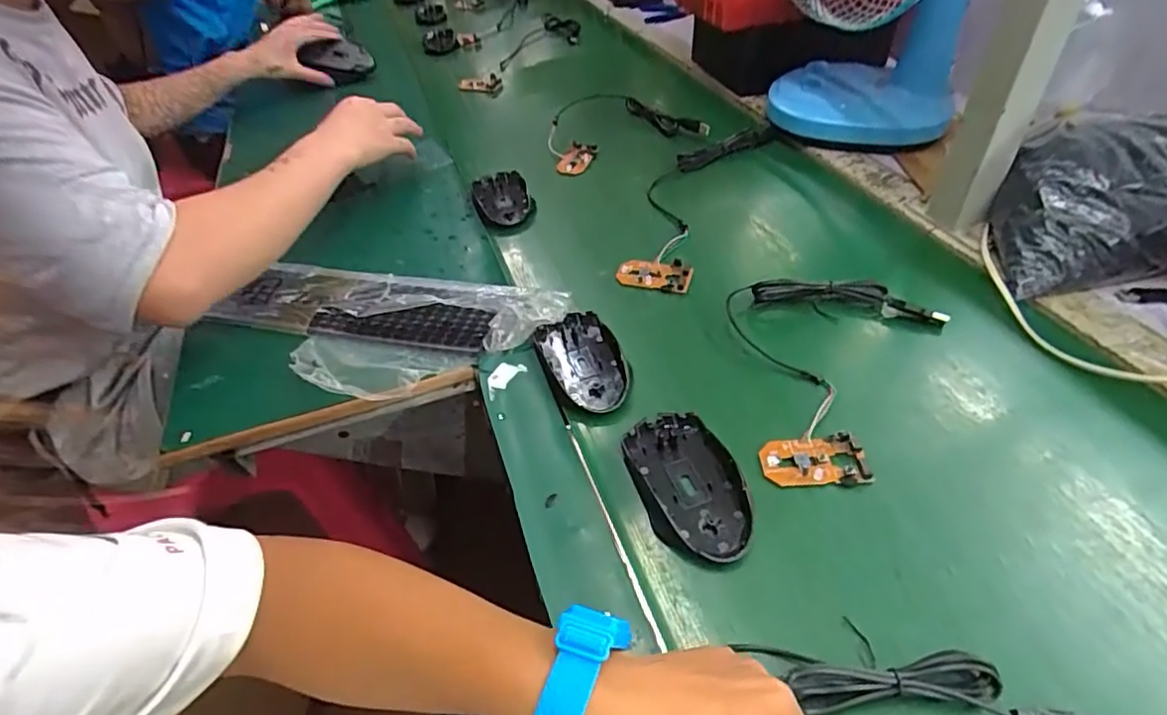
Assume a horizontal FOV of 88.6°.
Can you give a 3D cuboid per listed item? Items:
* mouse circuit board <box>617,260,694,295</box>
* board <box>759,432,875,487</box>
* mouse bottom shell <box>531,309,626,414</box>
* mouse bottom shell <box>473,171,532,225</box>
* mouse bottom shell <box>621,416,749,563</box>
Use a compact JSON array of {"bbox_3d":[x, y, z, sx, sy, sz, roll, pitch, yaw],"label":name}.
[{"bbox_3d":[0.066,-0.078,0.556,0.066,0.006,0.032,12,66,14],"label":"mouse circuit board"},{"bbox_3d":[0.153,0.069,0.398,0.065,0.014,0.036,-3,46,2],"label":"board"},{"bbox_3d":[0.001,0.000,0.479,0.060,0.016,0.104,-18,47,-12],"label":"mouse bottom shell"},{"bbox_3d":[-0.093,-0.183,0.679,0.059,0.015,0.111,-16,42,-3],"label":"mouse bottom shell"},{"bbox_3d":[0.067,0.080,0.389,0.064,0.018,0.109,-13,46,-7],"label":"mouse bottom shell"}]

